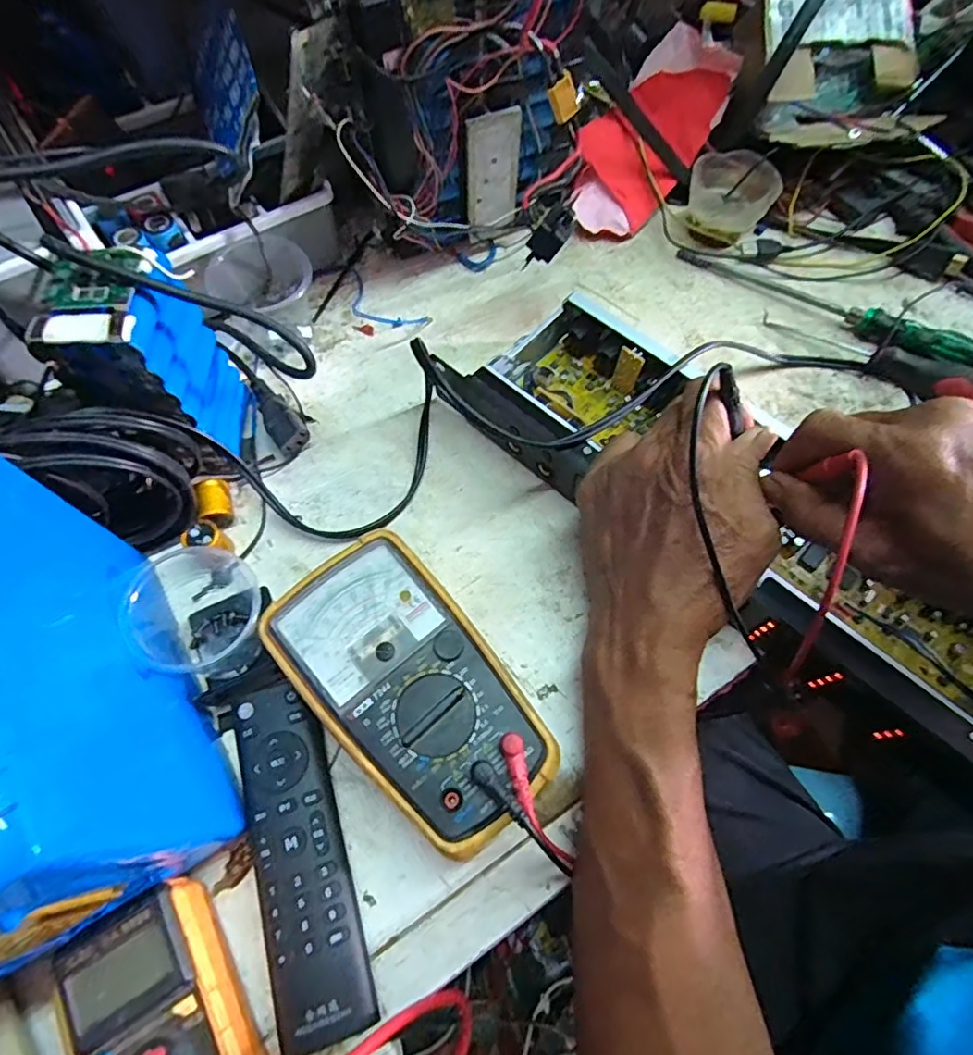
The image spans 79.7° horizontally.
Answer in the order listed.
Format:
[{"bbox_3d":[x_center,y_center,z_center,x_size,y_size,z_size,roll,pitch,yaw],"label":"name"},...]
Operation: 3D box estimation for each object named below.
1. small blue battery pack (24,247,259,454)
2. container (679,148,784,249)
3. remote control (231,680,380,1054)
[{"bbox_3d":[-0.192,-0.091,0.351,0.052,0.133,0.074,1,66,2],"label":"small blue battery pack"},{"bbox_3d":[0.194,-0.264,0.469,0.066,0.046,0.066,-1,66,1],"label":"container"},{"bbox_3d":[-0.094,0.161,0.294,0.043,0.021,0.159,-17,67,-6],"label":"remote control"}]

